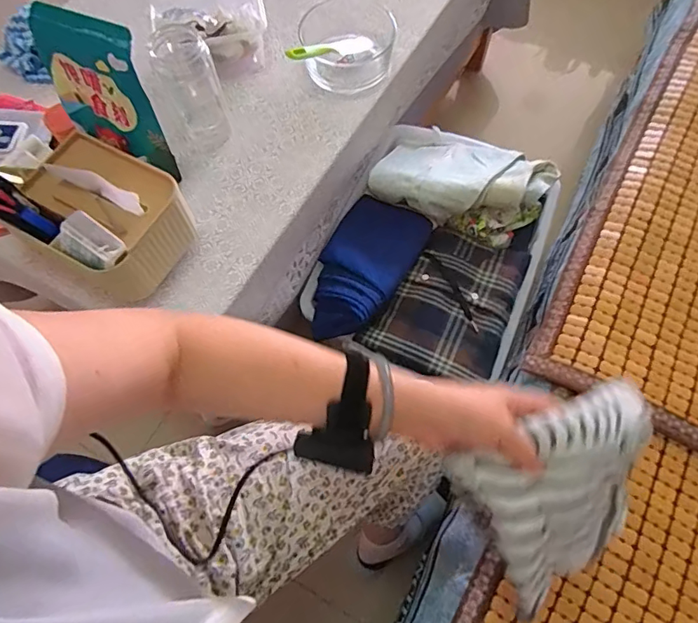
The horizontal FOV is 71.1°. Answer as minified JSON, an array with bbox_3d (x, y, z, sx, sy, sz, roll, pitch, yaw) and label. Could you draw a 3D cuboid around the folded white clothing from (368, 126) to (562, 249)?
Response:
[{"bbox_3d":[0.199,-0.244,0.877,0.301,0.122,0.207,26,71,12],"label":"folded white clothing"}]

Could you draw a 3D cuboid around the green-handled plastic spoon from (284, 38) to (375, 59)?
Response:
[{"bbox_3d":[-0.024,-0.399,0.743,0.020,0.017,0.182,45,49,15],"label":"green-handled plastic spoon"}]

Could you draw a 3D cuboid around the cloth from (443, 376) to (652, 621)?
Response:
[{"bbox_3d":[0.197,0.156,0.429,0.178,0.082,0.133,-26,72,-6],"label":"cloth"}]

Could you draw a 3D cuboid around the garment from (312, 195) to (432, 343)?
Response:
[{"bbox_3d":[0.023,-0.076,0.819,0.144,0.064,0.280,24,70,11],"label":"garment"}]

